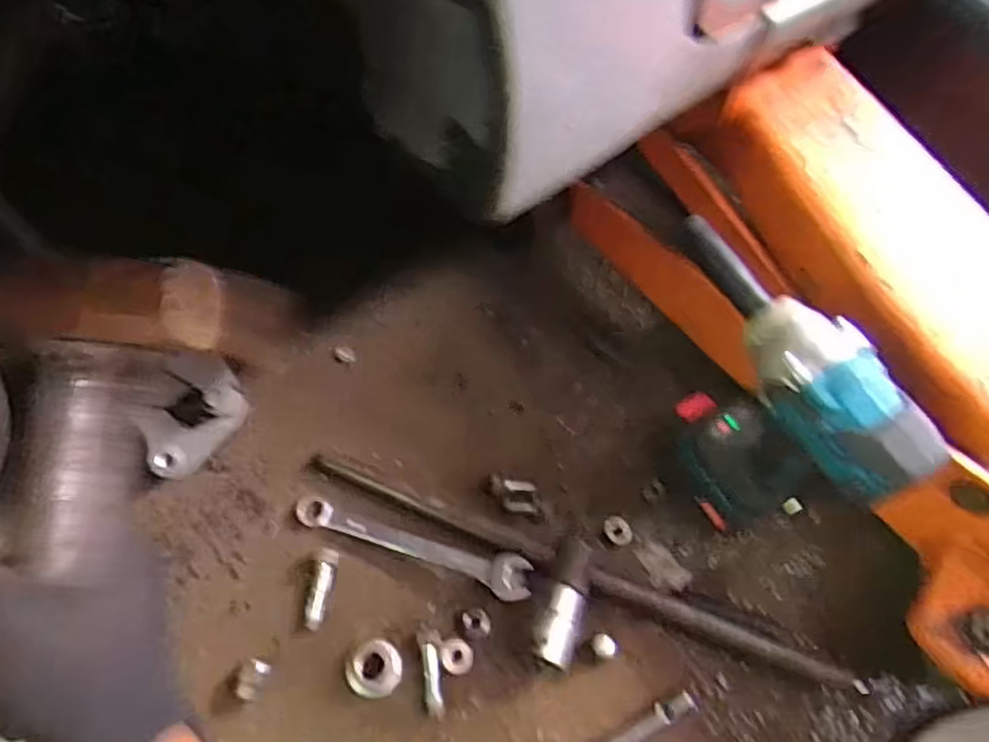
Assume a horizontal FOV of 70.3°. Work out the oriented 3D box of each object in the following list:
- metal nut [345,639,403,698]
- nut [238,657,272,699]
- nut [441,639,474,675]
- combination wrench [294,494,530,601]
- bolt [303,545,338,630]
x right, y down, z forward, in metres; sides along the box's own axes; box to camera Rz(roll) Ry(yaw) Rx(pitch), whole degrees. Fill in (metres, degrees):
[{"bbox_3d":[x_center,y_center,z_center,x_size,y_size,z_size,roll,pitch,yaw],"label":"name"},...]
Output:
[{"bbox_3d":[-0.095,0.233,0.549,0.044,0.013,0.040,-2,64,-1],"label":"metal nut"},{"bbox_3d":[-0.185,0.238,0.543,0.020,0.019,0.029,19,65,9],"label":"nut"},{"bbox_3d":[-0.029,0.226,0.557,0.025,0.007,0.026,-1,64,-1],"label":"nut"},{"bbox_3d":[-0.069,0.142,0.588,0.206,0.013,0.034,19,65,9],"label":"combination wrench"},{"bbox_3d":[-0.143,0.178,0.574,0.020,0.010,0.063,7,64,3],"label":"bolt"}]

